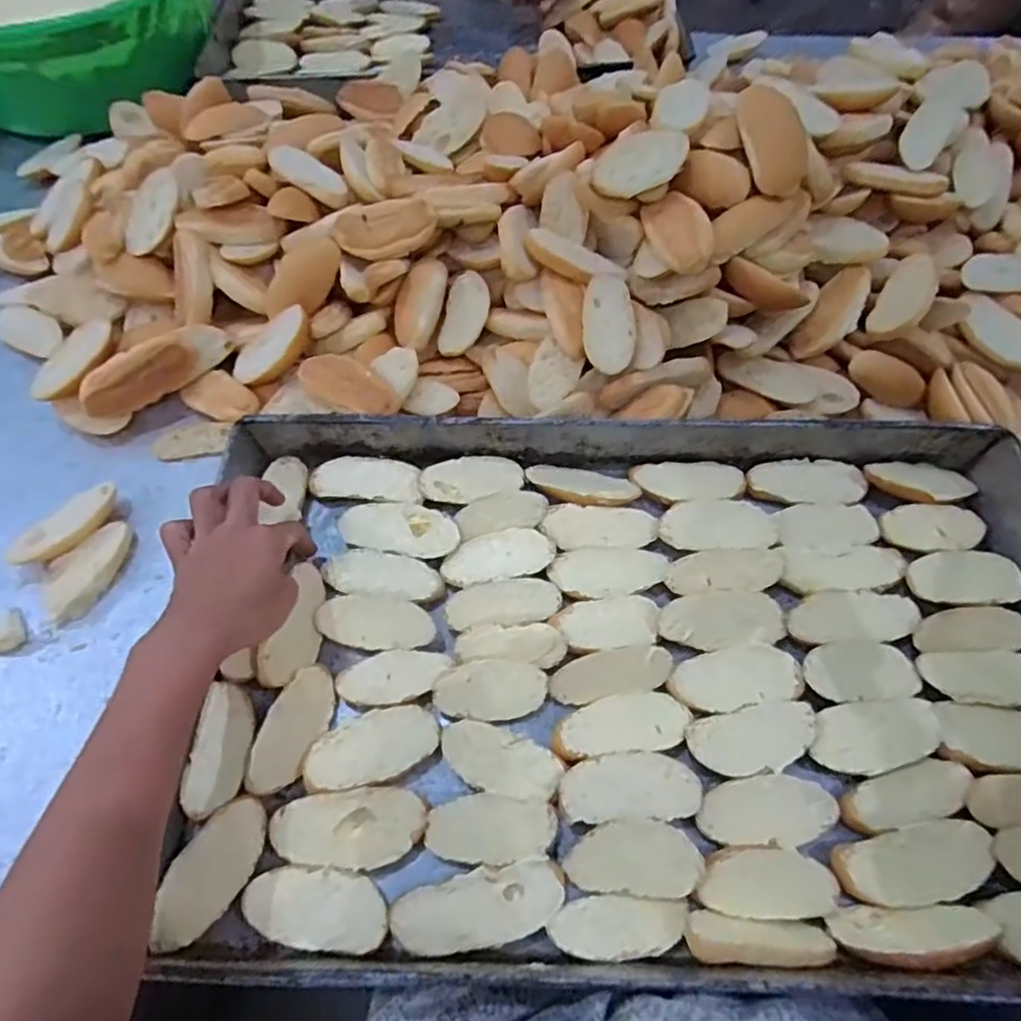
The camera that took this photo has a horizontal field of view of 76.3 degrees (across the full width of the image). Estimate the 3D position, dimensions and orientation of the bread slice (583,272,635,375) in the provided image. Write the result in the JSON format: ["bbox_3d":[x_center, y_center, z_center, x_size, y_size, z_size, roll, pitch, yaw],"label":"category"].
[{"bbox_3d":[0.080,-0.156,0.534,0.040,0.012,0.091,-1,78,0],"label":"bread slice"}]

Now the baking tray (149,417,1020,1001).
[{"bbox_3d":[0.093,0.104,0.454,0.589,0.057,0.361,1,61,1],"label":"baking tray"}]

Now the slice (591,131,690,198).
[{"bbox_3d":[0.106,-0.282,0.532,0.080,0.018,0.044,-16,96,-2],"label":"slice"}]

